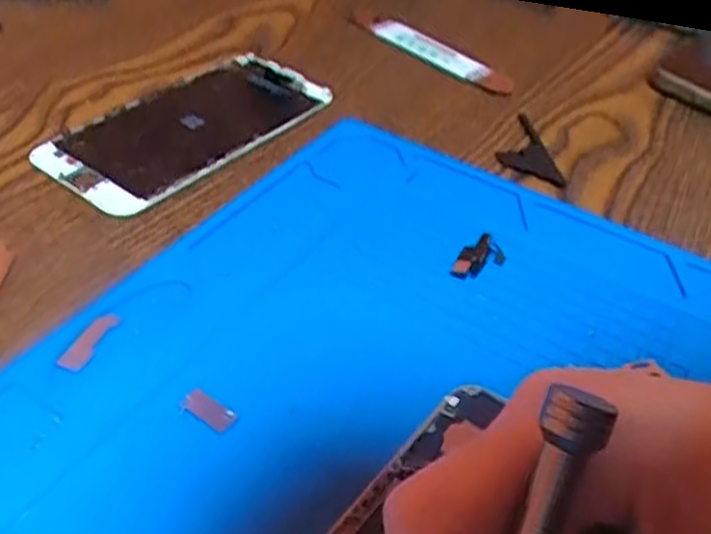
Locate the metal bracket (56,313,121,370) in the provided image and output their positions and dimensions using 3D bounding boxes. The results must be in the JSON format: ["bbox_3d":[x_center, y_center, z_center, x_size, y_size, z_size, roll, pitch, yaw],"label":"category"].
[{"bbox_3d":[-0.086,0.022,0.242,0.009,0.004,0.025,15,42,10],"label":"metal bracket"}]

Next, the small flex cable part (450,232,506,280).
[{"bbox_3d":[0.047,-0.004,0.286,0.014,0.004,0.029,30,47,24],"label":"small flex cable part"}]

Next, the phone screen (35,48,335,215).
[{"bbox_3d":[-0.075,-0.067,0.344,0.065,0.004,0.134,30,47,24],"label":"phone screen"}]

